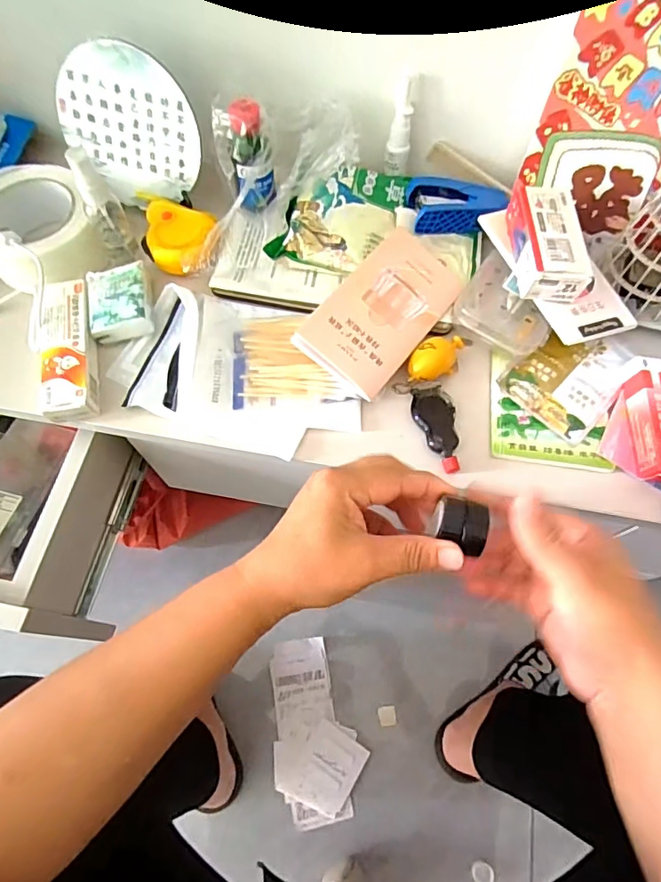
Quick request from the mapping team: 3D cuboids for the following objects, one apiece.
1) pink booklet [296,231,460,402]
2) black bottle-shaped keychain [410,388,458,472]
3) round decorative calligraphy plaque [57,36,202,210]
[{"bbox_3d":[0.052,-0.120,0.449,0.086,0.011,0.163,41,68,-4],"label":"pink booklet"},{"bbox_3d":[0.094,-0.009,0.429,0.036,0.013,0.075,-8,66,-4],"label":"black bottle-shaped keychain"},{"bbox_3d":[-0.191,-0.299,0.477,0.125,0.133,0.007,-25,33,32],"label":"round decorative calligraphy plaque"}]

